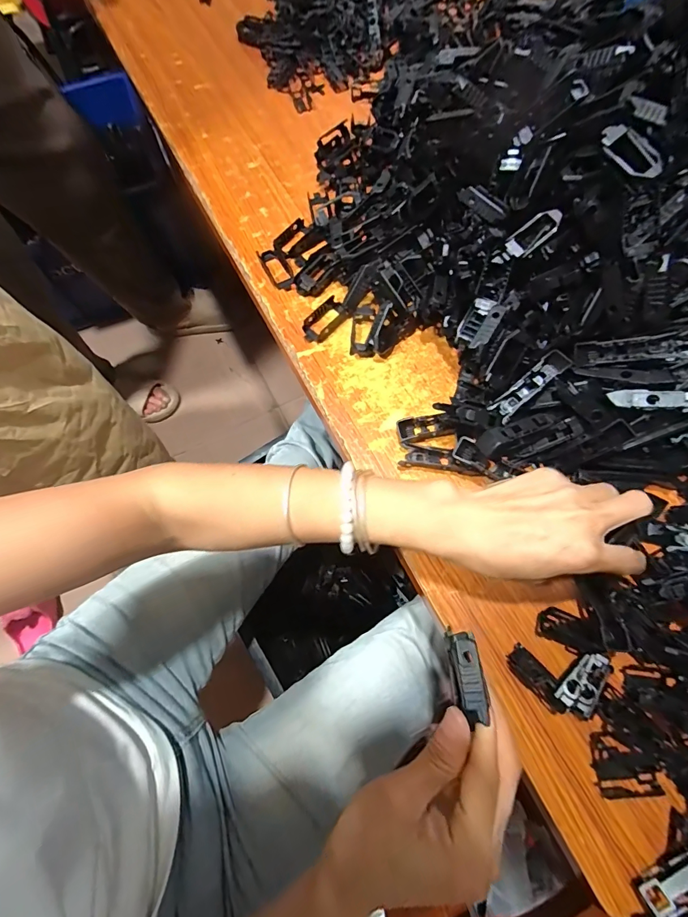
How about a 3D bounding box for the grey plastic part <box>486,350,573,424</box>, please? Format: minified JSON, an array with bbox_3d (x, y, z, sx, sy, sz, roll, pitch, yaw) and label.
[{"bbox_3d":[0.147,-0.057,0.318,0.069,0.012,0.017,-41,74,4],"label":"grey plastic part"}]

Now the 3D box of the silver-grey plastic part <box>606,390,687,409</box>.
[{"bbox_3d":[0.225,-0.042,0.285,0.063,0.008,0.011,4,70,29],"label":"silver-grey plastic part"}]

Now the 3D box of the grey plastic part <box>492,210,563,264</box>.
[{"bbox_3d":[0.148,-0.175,0.321,0.056,0.014,0.023,-36,73,10],"label":"grey plastic part"}]

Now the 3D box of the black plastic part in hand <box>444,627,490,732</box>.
[{"bbox_3d":[0.068,0.121,0.223,0.016,0.005,0.046,-4,60,1],"label":"black plastic part in hand"}]

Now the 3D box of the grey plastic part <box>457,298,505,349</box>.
[{"bbox_3d":[0.111,-0.110,0.329,0.027,0.012,0.044,32,86,37],"label":"grey plastic part"}]

